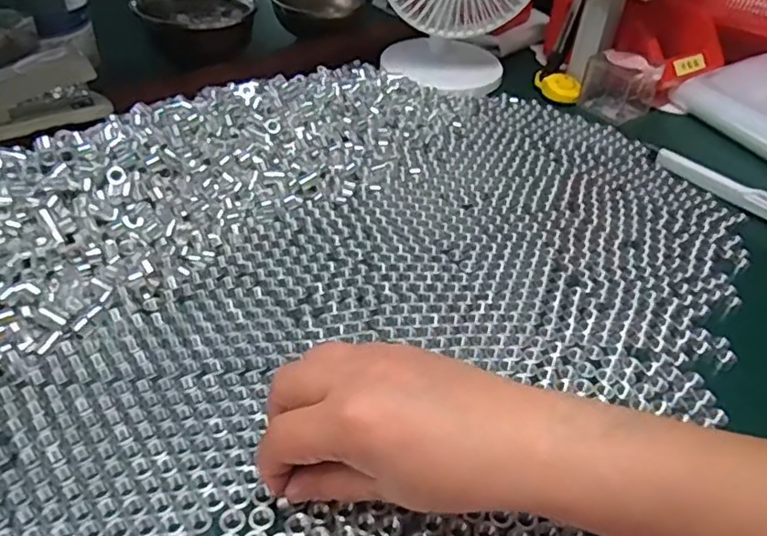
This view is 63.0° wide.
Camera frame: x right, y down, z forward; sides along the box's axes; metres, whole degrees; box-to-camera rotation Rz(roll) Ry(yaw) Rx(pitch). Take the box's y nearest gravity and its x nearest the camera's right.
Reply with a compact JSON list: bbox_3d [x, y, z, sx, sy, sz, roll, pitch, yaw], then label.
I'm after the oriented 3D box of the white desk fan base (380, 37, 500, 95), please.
[{"bbox_3d":[0.064,-0.222,0.686,0.130,0.020,0.109,6,41,2],"label":"white desk fan base"}]

